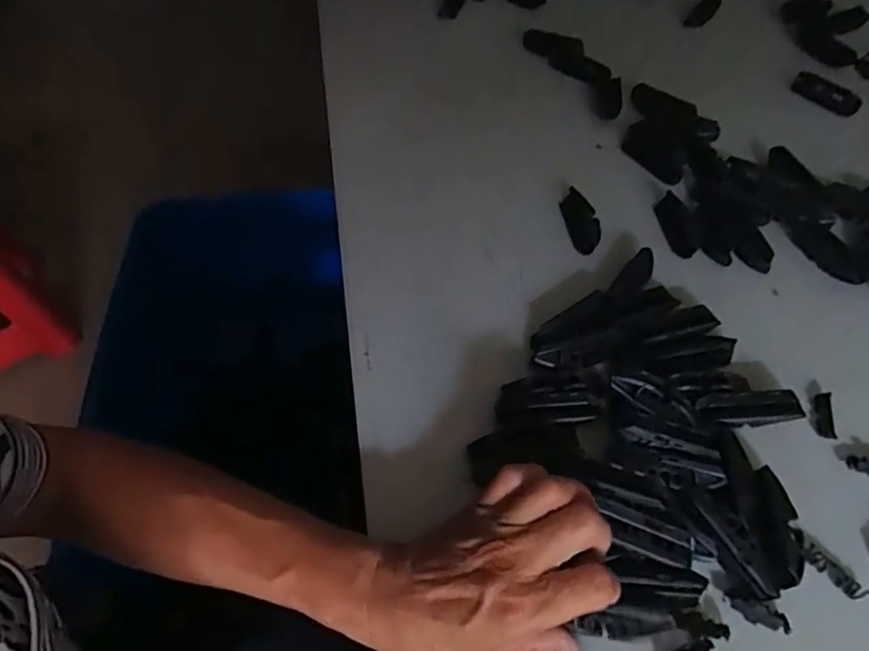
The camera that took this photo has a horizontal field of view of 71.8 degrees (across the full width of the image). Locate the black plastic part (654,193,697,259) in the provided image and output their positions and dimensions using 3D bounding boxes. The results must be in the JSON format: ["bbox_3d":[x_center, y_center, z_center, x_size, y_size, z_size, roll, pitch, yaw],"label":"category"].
[{"bbox_3d":[0.210,-0.087,0.518,0.026,0.010,0.073,-3,55,-5],"label":"black plastic part"}]

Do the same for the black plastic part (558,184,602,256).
[{"bbox_3d":[0.126,-0.090,0.519,0.022,0.018,0.065,-3,55,-5],"label":"black plastic part"}]

